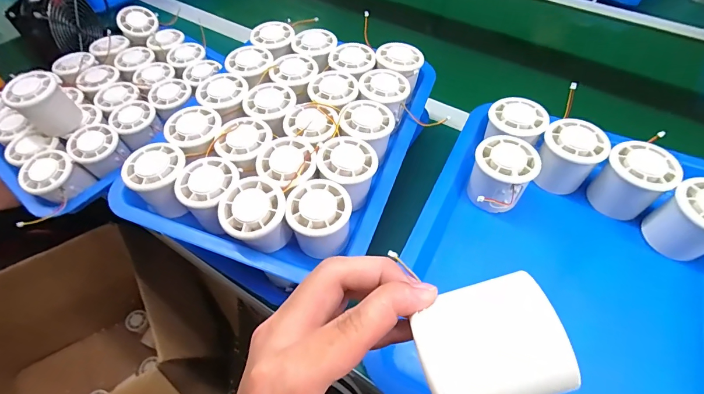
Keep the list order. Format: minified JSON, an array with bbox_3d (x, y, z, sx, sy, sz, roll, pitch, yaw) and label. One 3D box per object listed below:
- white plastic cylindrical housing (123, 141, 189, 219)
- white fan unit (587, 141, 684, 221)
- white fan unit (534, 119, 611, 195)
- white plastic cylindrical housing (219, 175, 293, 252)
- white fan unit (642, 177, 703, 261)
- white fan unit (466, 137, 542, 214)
[{"bbox_3d":[-0.187,-0.012,0.367,0.053,0.062,0.060,-31,59,-20],"label":"white plastic cylindrical housing"},{"bbox_3d":[0.264,-0.015,0.345,0.049,0.054,0.053,-32,59,-21],"label":"white fan unit"},{"bbox_3d":[0.215,-0.039,0.365,0.053,0.053,0.052,28,59,20],"label":"white fan unit"},{"bbox_3d":[-0.086,0.015,0.325,0.053,0.039,0.057,0,54,0],"label":"white plastic cylindrical housing"},{"bbox_3d":[0.298,0.021,0.314,0.049,0.054,0.054,-26,58,-17],"label":"white fan unit"},{"bbox_3d":[0.144,-0.021,0.354,0.055,0.051,0.054,0,54,0],"label":"white fan unit"}]

